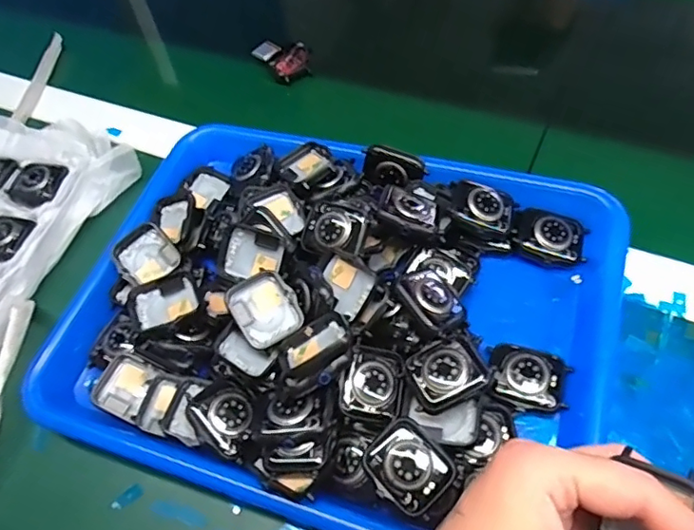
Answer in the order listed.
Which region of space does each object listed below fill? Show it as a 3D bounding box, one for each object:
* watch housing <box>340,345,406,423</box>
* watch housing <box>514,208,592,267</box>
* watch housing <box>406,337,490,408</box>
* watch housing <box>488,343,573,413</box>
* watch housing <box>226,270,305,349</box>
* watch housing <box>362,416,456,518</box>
[{"bbox_3d":[0.015,0.067,0.310,0.032,0.012,0.041,11,58,9],"label":"watch housing"},{"bbox_3d":[0.134,-0.019,0.359,0.045,0.015,0.035,21,64,21],"label":"watch housing"},{"bbox_3d":[0.055,0.059,0.303,0.038,0.005,0.033,-27,57,5],"label":"watch housing"},{"bbox_3d":[0.105,0.065,0.315,0.044,0.008,0.035,11,61,16],"label":"watch housing"},{"bbox_3d":[-0.050,0.027,0.330,0.037,0.010,0.042,-31,80,-19],"label":"watch housing"},{"bbox_3d":[0.032,0.104,0.281,0.037,0.008,0.041,-43,61,-16],"label":"watch housing"}]

